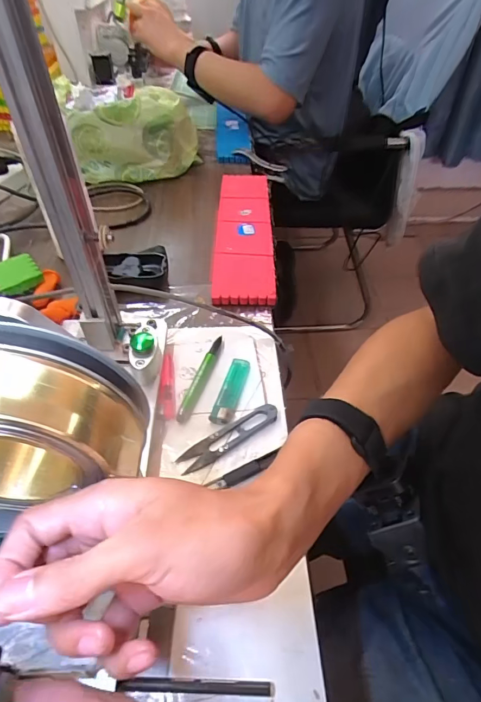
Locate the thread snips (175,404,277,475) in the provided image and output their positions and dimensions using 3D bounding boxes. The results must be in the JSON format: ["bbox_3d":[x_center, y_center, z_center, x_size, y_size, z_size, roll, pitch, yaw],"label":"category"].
[{"bbox_3d":[-0.010,0.078,0.374,0.101,0.008,0.022,-27,52,-22],"label":"thread snips"}]

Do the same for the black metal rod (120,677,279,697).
[{"bbox_3d":[-0.027,0.208,0.251,0.095,0.007,0.007,1,47,2],"label":"black metal rod"}]

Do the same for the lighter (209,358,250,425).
[{"bbox_3d":[-0.010,0.038,0.412,0.022,0.010,0.081,11,48,11],"label":"lighter"}]

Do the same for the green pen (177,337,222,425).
[{"bbox_3d":[-0.040,0.025,0.426,0.013,0.010,0.117,12,48,12],"label":"green pen"}]

